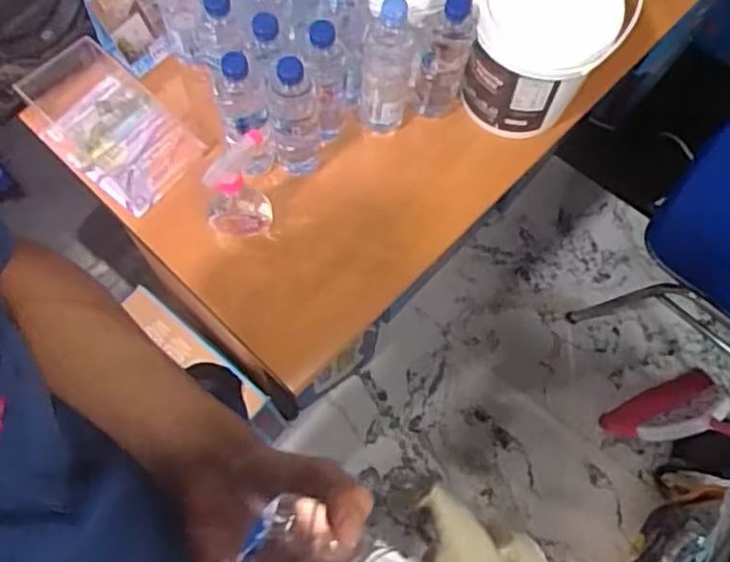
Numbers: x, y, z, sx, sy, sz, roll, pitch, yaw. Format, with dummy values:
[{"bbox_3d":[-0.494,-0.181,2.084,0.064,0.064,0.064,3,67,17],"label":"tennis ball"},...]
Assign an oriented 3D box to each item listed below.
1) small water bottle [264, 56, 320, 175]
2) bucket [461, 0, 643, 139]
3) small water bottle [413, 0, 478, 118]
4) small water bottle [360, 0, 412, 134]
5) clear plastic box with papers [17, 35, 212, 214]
[{"bbox_3d":[-0.099,-0.225,0.933,0.063,0.249,0.073,-7,70,-5],"label":"small water bottle"},{"bbox_3d":[0.245,-0.341,1.003,0.183,0.212,0.194,1,70,-2],"label":"bucket"},{"bbox_3d":[0.111,-0.315,0.975,0.068,0.242,0.055,11,70,2],"label":"small water bottle"},{"bbox_3d":[0.029,-0.300,0.956,0.069,0.263,0.075,8,70,1],"label":"small water bottle"},{"bbox_3d":[-0.390,-0.239,1.041,0.279,0.032,0.158,40,75,9],"label":"clear plastic box with papers"}]

